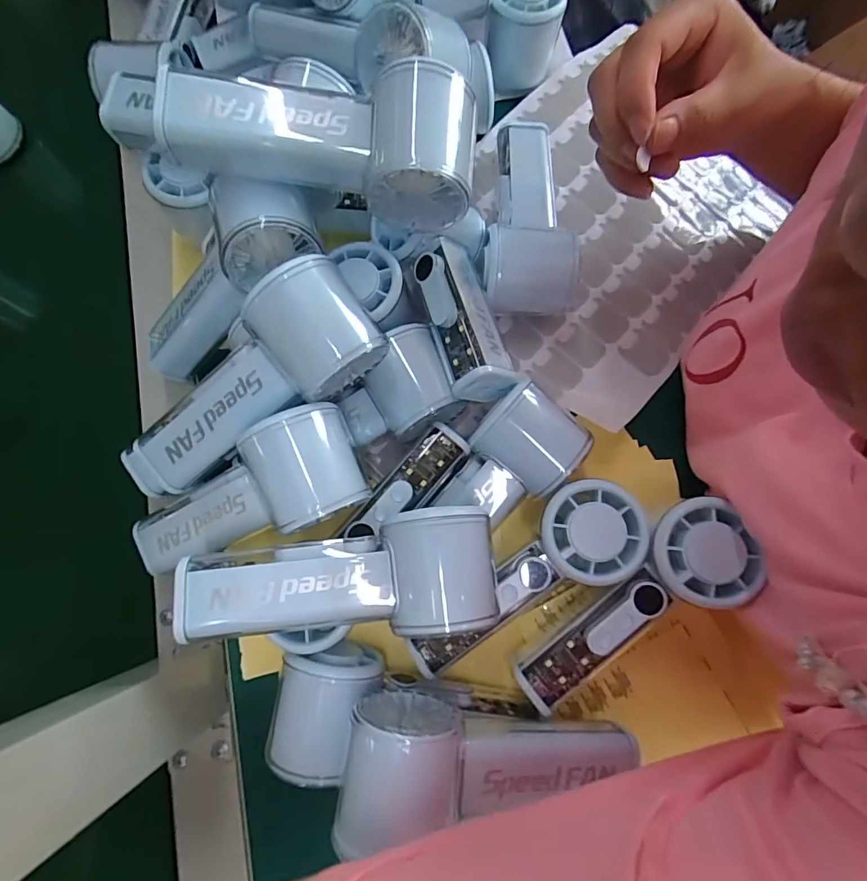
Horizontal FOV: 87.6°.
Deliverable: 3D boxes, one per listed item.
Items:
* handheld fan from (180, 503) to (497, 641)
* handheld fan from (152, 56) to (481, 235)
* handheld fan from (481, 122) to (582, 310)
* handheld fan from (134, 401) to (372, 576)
[{"bbox_3d":[-0.044,0.069,0.239,0.147,0.058,0.058,-5,77,0],"label":"handheld fan"},{"bbox_3d":[-0.053,-0.148,0.232,0.150,0.052,0.056,0,77,1],"label":"handheld fan"},{"bbox_3d":[0.066,-0.154,0.316,0.062,0.042,0.146,3,77,2],"label":"handheld fan"},{"bbox_3d":[-0.108,0.036,0.262,0.156,0.053,0.059,-24,76,21],"label":"handheld fan"}]

